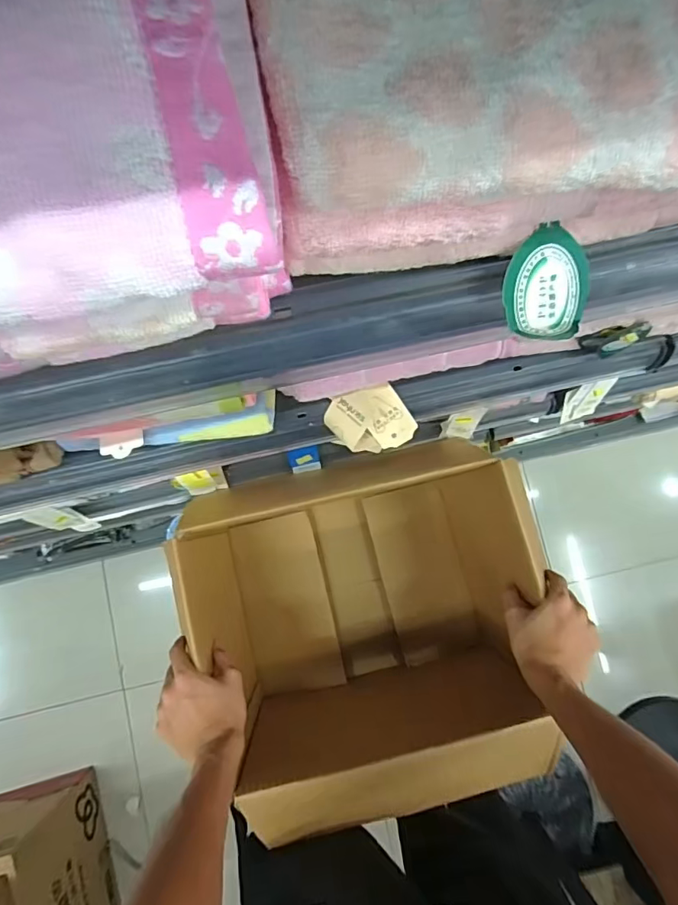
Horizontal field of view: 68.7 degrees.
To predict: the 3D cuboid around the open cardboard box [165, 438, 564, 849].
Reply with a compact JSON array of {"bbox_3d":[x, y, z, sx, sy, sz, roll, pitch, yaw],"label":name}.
[{"bbox_3d":[0.043,0.258,0.750,0.429,0.342,0.473,-10,83,-4],"label":"open cardboard box"}]

